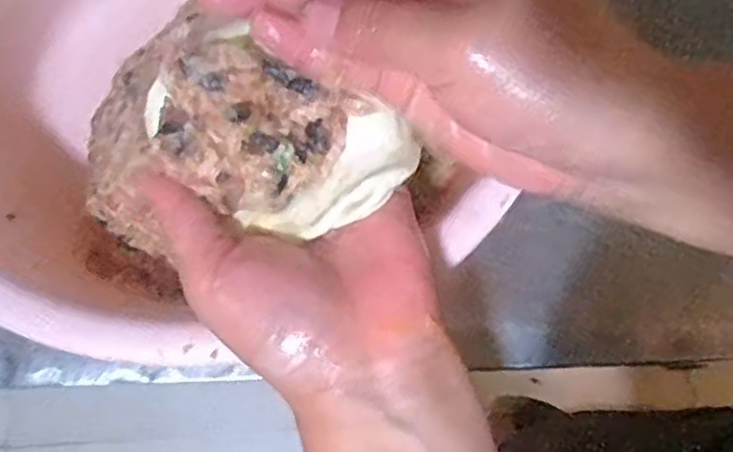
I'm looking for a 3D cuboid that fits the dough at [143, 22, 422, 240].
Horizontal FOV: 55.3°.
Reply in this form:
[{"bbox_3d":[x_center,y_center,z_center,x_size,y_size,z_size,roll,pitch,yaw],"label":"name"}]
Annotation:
[{"bbox_3d":[-0.032,-0.030,0.254,0.092,0.034,0.054,23,76,5],"label":"dough"}]

